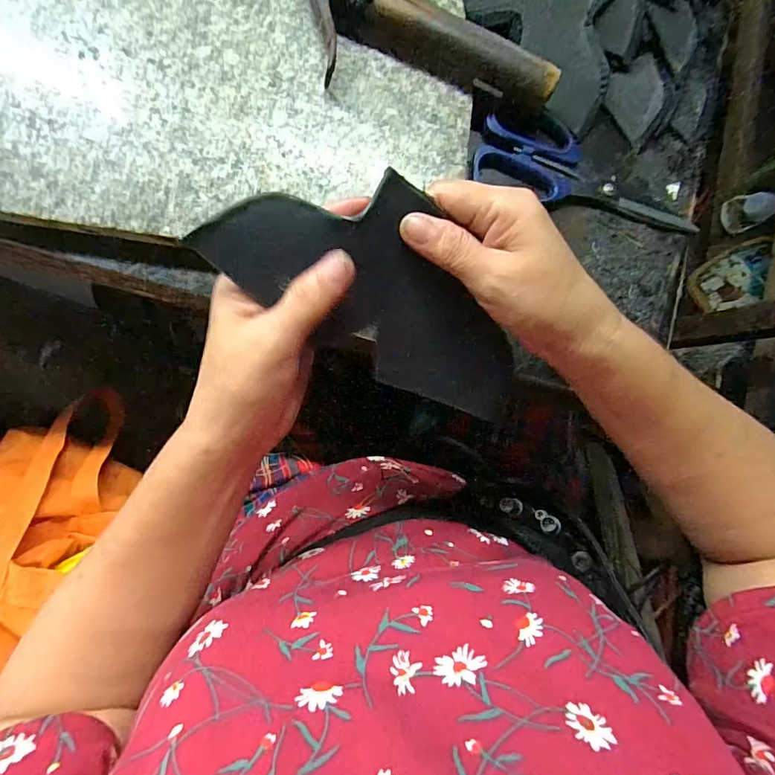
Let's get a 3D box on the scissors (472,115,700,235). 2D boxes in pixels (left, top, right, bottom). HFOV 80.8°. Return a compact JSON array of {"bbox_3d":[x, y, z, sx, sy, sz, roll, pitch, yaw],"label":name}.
[{"bbox_3d":[0.160,-0.168,0.360,0.186,0.012,0.056,12,84,-6],"label":"scissors"}]

